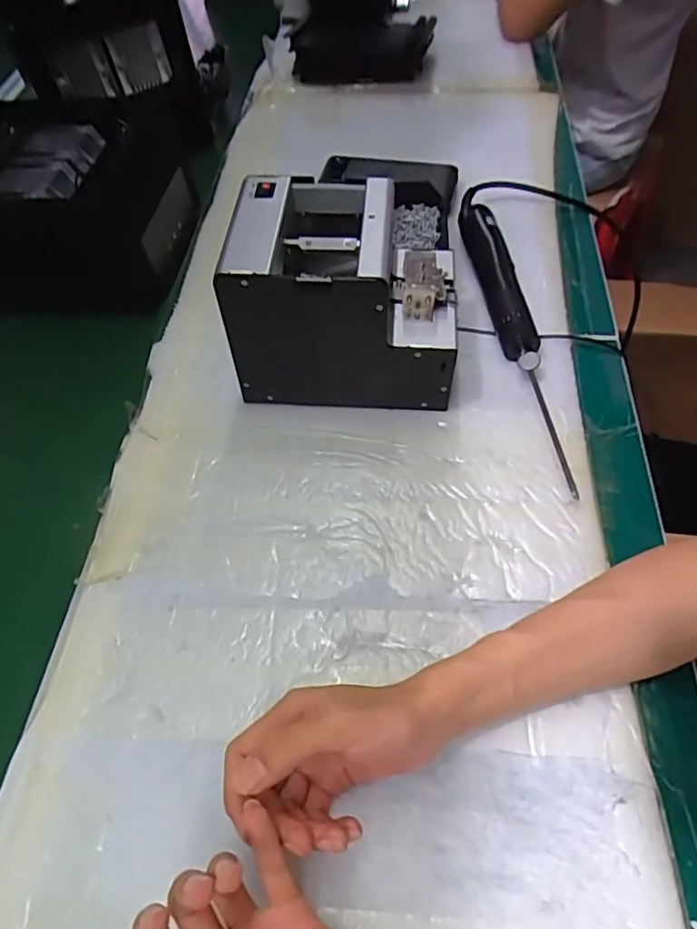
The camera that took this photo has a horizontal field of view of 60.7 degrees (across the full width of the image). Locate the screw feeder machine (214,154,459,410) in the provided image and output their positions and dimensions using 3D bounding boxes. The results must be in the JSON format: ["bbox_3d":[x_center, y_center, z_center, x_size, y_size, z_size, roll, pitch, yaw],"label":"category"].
[{"bbox_3d":[-0.001,-0.137,0.498,0.176,0.142,0.122,2,55,4],"label":"screw feeder machine"}]

